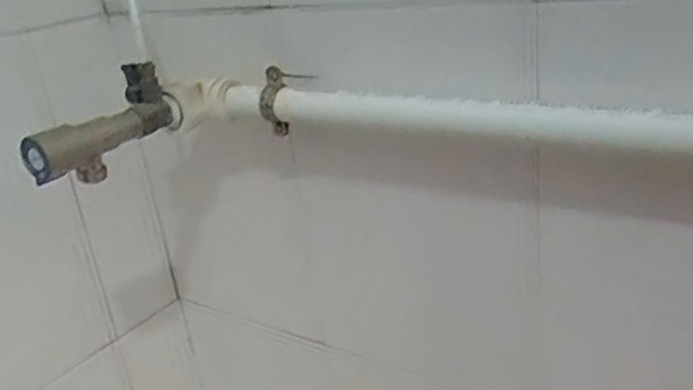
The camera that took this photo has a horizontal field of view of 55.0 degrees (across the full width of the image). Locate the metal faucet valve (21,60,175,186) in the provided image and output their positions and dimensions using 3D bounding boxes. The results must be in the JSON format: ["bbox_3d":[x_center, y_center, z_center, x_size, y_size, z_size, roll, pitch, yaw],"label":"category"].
[{"bbox_3d":[-0.167,-0.046,0.455,0.030,0.064,0.107,9,26,24],"label":"metal faucet valve"}]

